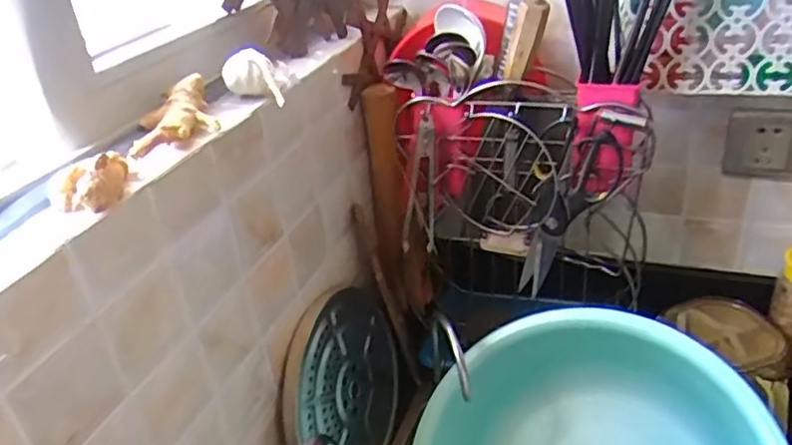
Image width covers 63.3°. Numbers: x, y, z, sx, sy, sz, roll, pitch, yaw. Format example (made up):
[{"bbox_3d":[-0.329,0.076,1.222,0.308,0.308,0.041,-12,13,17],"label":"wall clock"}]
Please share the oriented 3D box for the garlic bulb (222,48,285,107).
[{"bbox_3d":[-0.129,-0.129,0.572,0.044,0.040,0.042,-15,31,-13],"label":"garlic bulb"}]

